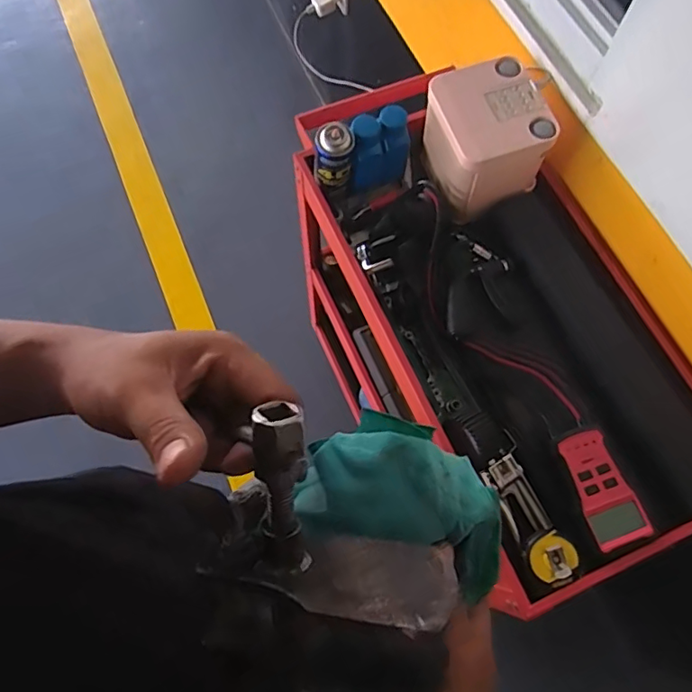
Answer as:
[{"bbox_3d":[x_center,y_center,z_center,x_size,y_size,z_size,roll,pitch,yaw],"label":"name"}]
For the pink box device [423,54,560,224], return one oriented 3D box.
[{"bbox_3d":[0.196,-0.296,0.775,0.139,0.122,0.151,-20,71,-7],"label":"pink box device"}]

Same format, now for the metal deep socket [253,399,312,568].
[{"bbox_3d":[-0.026,0.061,0.233,0.019,0.022,0.076,-2,114,2],"label":"metal deep socket"}]

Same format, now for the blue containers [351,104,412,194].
[{"bbox_3d":[0.043,-0.281,0.782,0.090,0.106,0.048,-18,71,-7],"label":"blue containers"}]

